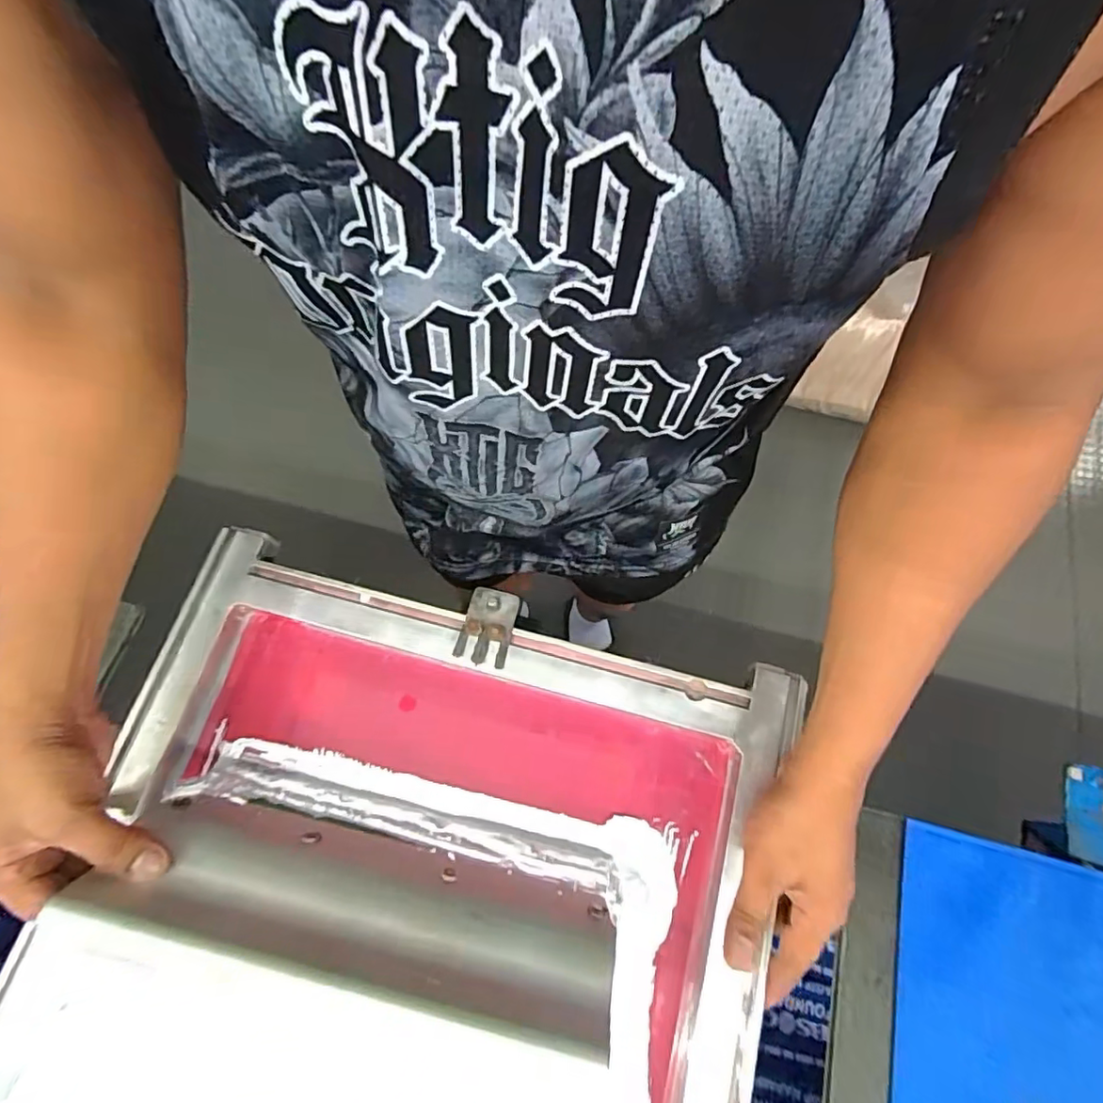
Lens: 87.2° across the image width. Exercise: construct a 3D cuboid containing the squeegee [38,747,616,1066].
[{"bbox_3d":[-0.109,0.209,0.365,0.301,0.156,0.035,12,107,5],"label":"squeegee"}]

